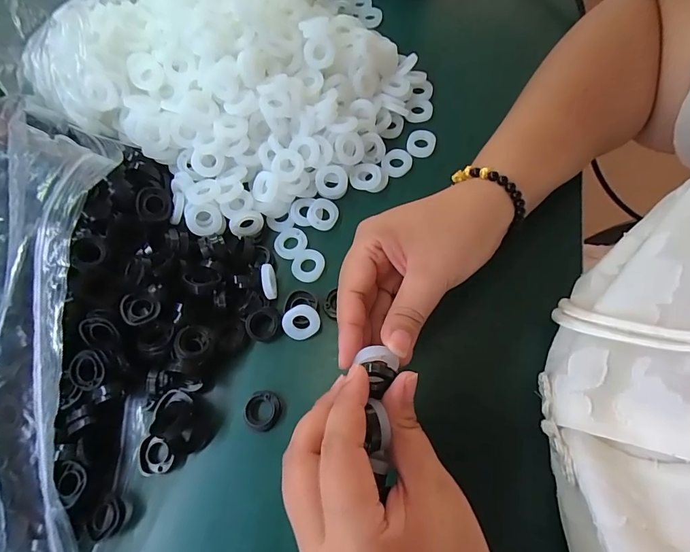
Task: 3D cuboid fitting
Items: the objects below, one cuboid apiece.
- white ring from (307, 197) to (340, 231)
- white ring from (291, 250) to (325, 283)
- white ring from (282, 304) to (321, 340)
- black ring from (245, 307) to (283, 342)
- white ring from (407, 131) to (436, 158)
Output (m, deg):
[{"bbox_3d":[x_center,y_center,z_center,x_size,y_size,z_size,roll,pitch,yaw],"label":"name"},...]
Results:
[{"bbox_3d":[-0.018,-0.053,0.317,0.026,0.007,0.028,-2,67,5],"label":"white ring"},{"bbox_3d":[-0.030,-0.009,0.304,0.024,0.004,0.026,-2,67,5],"label":"white ring"},{"bbox_3d":[-0.033,0.034,0.278,0.027,0.004,0.025,0,105,-2],"label":"white ring"},{"bbox_3d":[-0.060,0.036,0.284,0.025,0.008,0.025,-2,67,5],"label":"black ring"},{"bbox_3d":[0.068,-0.119,0.341,0.024,0.008,0.024,-2,67,5],"label":"white ring"}]

